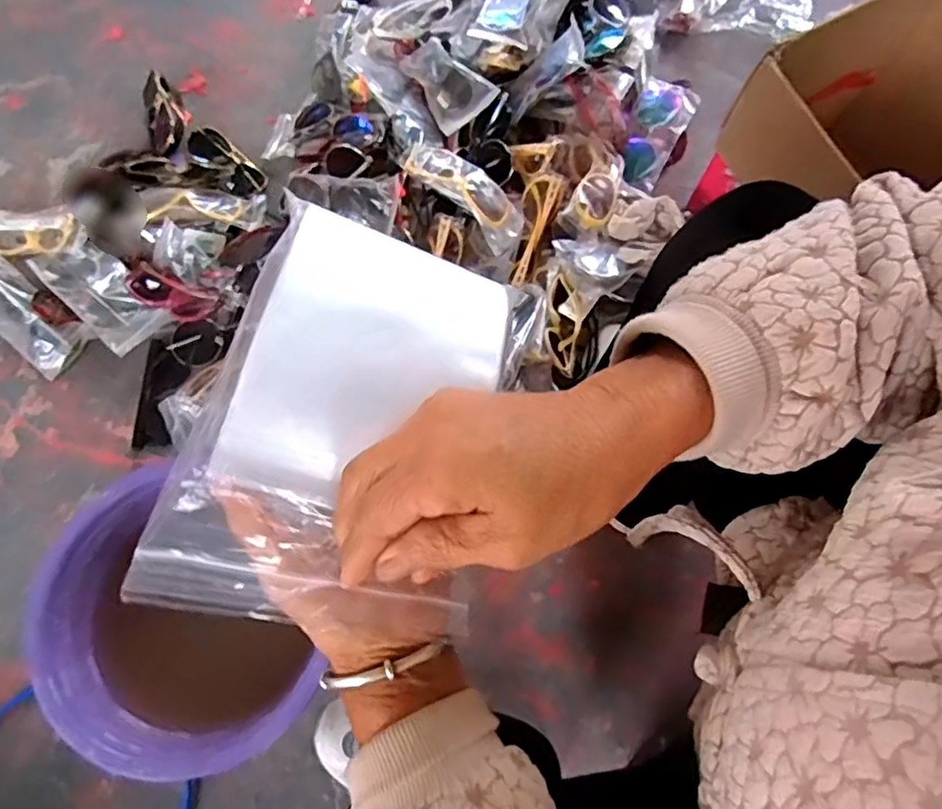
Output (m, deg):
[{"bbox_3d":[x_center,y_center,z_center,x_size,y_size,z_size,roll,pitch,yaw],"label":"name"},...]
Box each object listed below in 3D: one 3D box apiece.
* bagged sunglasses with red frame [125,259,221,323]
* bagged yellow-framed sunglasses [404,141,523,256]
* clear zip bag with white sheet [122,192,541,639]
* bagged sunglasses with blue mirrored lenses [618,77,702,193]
[{"bbox_3d":[-0.374,-0.141,0.777,0.141,0.029,0.051,25,76,7],"label":"bagged sunglasses with red frame"},{"bbox_3d":[-0.008,-0.260,0.773,0.162,0.041,0.064,37,77,-9],"label":"bagged yellow-framed sunglasses"},{"bbox_3d":[-0.054,0.001,0.274,0.109,0.024,0.186,21,68,-11],"label":"clear zip bag with white sheet"},{"bbox_3d":[0.250,-0.376,0.872,0.084,0.040,0.185,24,76,7],"label":"bagged sunglasses with blue mirrored lenses"}]

